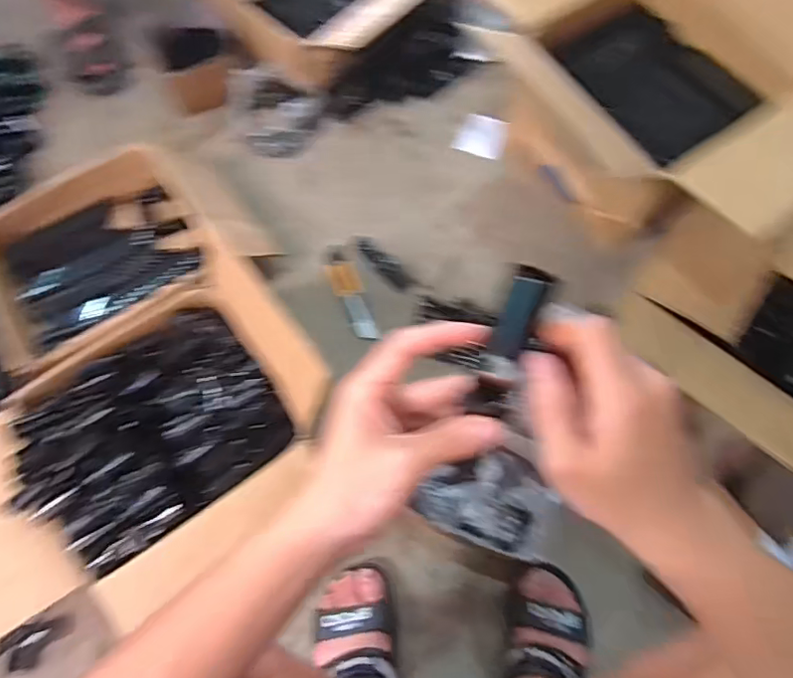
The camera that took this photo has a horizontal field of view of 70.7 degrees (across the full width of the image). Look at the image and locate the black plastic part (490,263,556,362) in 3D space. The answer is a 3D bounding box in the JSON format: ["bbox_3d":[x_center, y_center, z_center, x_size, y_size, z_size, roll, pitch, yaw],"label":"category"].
[{"bbox_3d":[0.070,-0.014,0.315,0.022,0.004,0.051,21,101,10],"label":"black plastic part"}]

